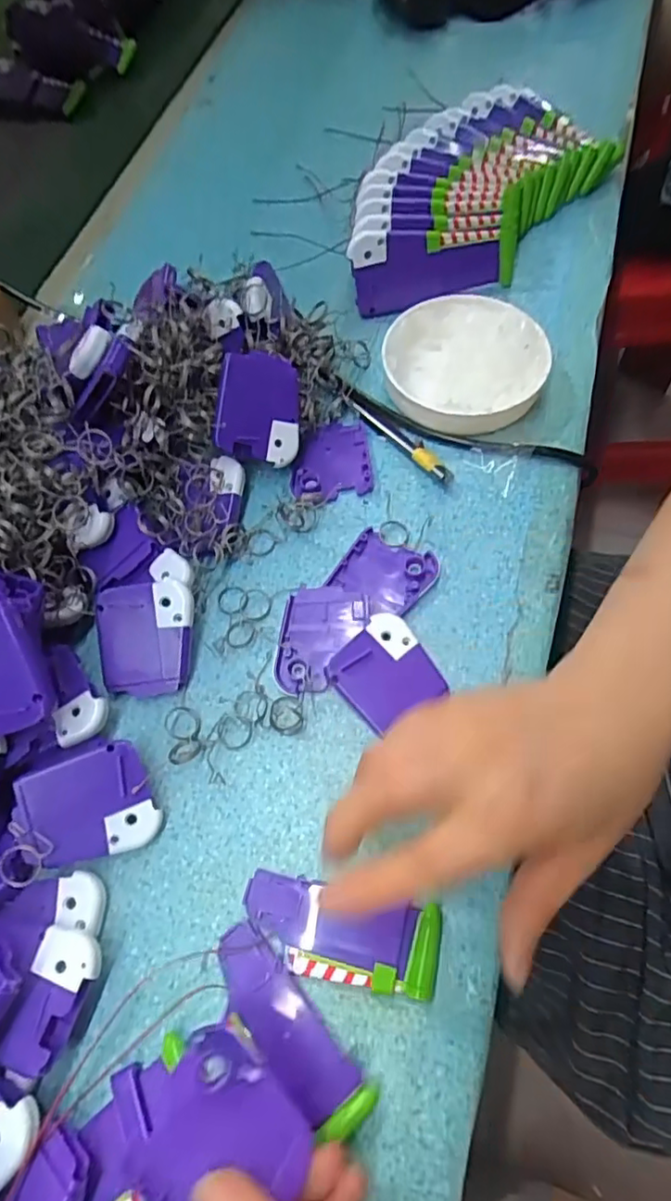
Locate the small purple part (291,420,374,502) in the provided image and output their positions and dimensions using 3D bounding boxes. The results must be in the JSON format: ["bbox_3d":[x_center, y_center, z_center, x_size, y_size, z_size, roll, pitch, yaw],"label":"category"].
[{"bbox_3d":[-0.003,-0.093,0.384,0.050,0.006,0.059,-7,65,2],"label":"small purple part"}]

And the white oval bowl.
[{"bbox_3d":[0.086,-0.157,0.394,0.103,0.033,0.103,4,66,7],"label":"white oval bowl"}]

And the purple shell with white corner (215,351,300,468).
[{"bbox_3d":[-0.046,-0.119,0.360,0.050,0.010,0.063,5,95,-21],"label":"purple shell with white corner"}]

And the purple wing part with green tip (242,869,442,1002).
[{"bbox_3d":[0.001,0.151,0.268,0.088,0.013,0.038,7,66,9],"label":"purple wing part with green tip"}]

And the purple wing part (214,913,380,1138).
[{"bbox_3d":[-0.023,0.186,0.254,0.031,0.008,0.087,-40,67,-15],"label":"purple wing part"}]

